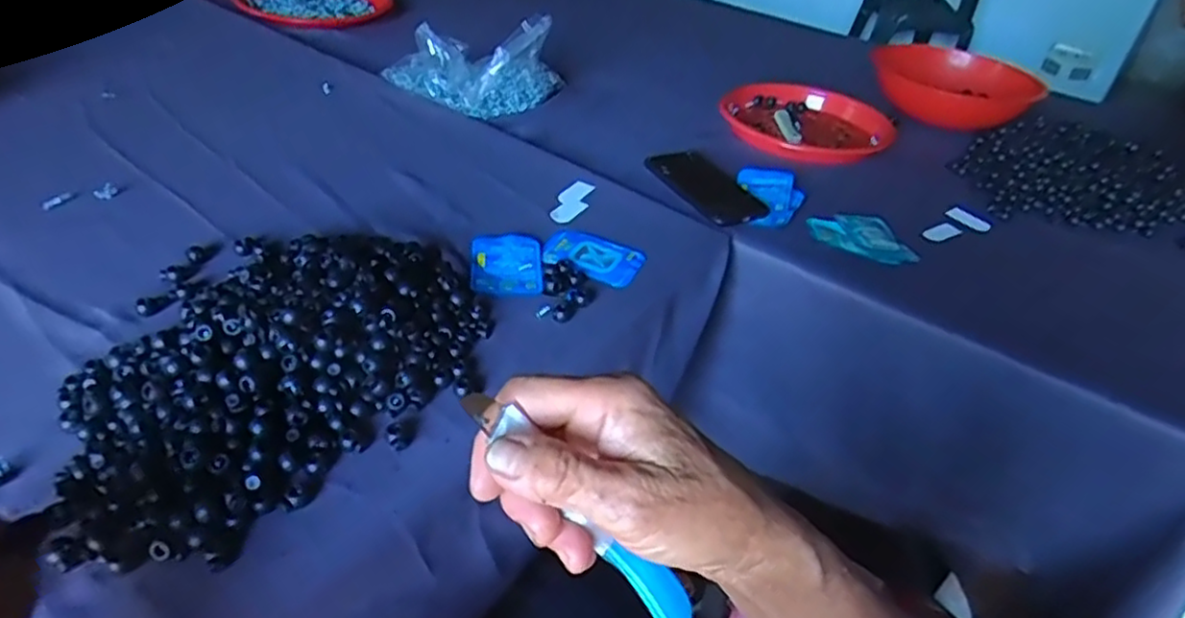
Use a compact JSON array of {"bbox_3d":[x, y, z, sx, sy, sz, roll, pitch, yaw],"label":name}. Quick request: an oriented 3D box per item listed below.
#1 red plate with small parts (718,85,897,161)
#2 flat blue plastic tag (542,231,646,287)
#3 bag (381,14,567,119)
[{"bbox_3d":[0.296,-0.263,0.967,0.234,0.033,0.200,16,38,12],"label":"red plate with small parts"},{"bbox_3d":[0.000,-0.052,0.673,0.096,0.008,0.068,18,38,14],"label":"flat blue plastic tag"},{"bbox_3d":[-0.161,-0.339,0.941,0.245,0.101,0.151,1,37,-8],"label":"bag"}]

